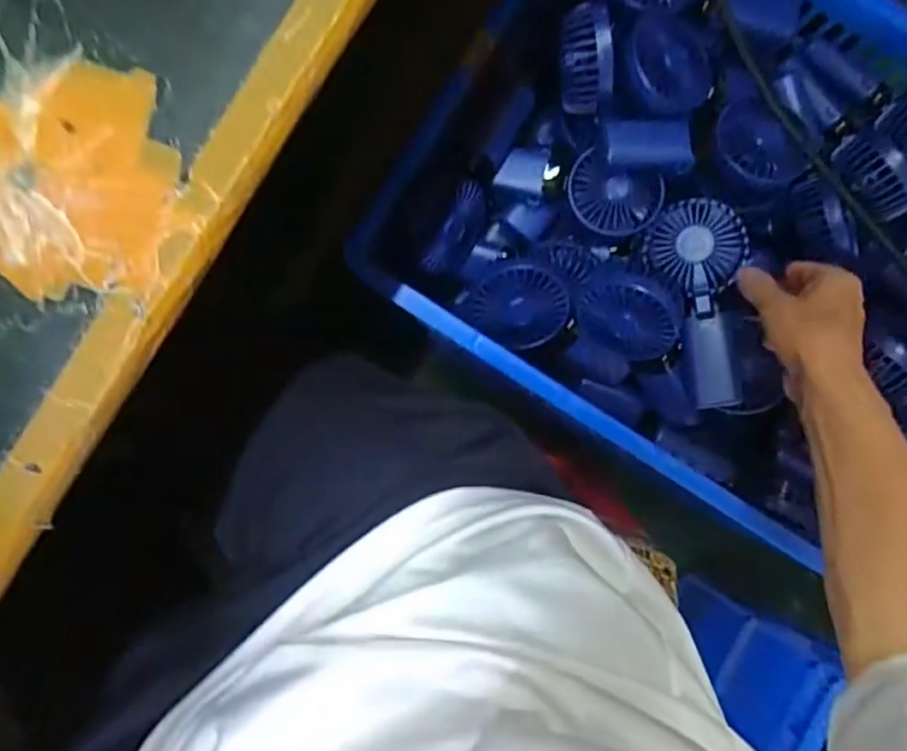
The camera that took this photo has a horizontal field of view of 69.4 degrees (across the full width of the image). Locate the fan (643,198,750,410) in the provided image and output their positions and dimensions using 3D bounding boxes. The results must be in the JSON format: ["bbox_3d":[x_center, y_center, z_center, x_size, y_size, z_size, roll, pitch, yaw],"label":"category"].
[{"bbox_3d":[0.223,-0.064,0.574,0.083,0.037,0.179,-9,91,-4],"label":"fan"}]

